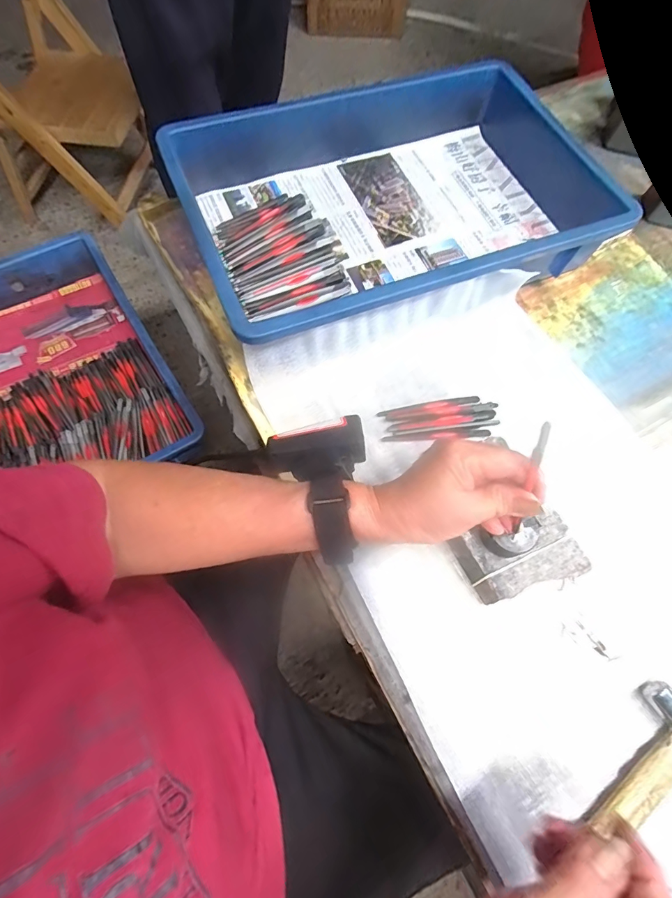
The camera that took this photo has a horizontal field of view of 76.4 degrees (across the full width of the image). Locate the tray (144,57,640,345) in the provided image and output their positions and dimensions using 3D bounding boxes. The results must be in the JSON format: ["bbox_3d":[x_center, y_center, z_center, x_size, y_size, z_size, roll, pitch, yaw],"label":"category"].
[{"bbox_3d":[0.064,-0.271,0.471,0.436,0.075,0.292,-19,70,-10],"label":"tray"}]

